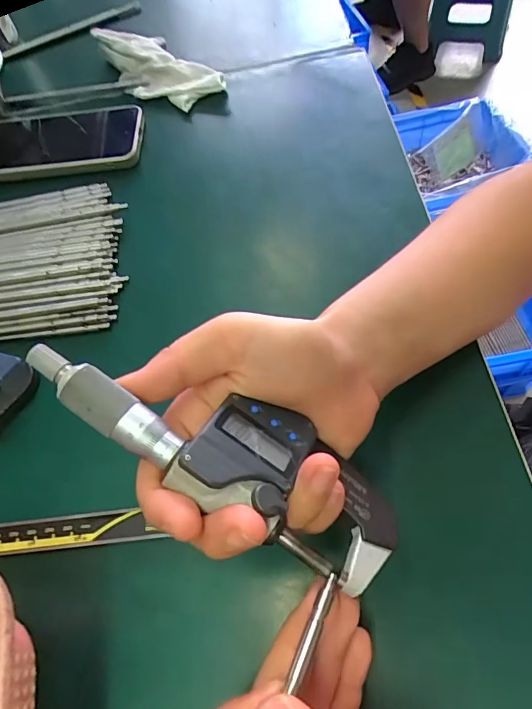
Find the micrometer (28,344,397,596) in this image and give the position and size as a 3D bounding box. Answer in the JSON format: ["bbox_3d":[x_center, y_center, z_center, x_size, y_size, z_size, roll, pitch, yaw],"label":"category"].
[{"bbox_3d":[-0.016,0.037,0.176,0.156,0.023,0.051,27,62,-8],"label":"micrometer"}]

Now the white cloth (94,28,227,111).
[{"bbox_3d":[-0.104,-0.271,0.434,0.066,0.032,0.146,-34,61,-12],"label":"white cloth"}]

